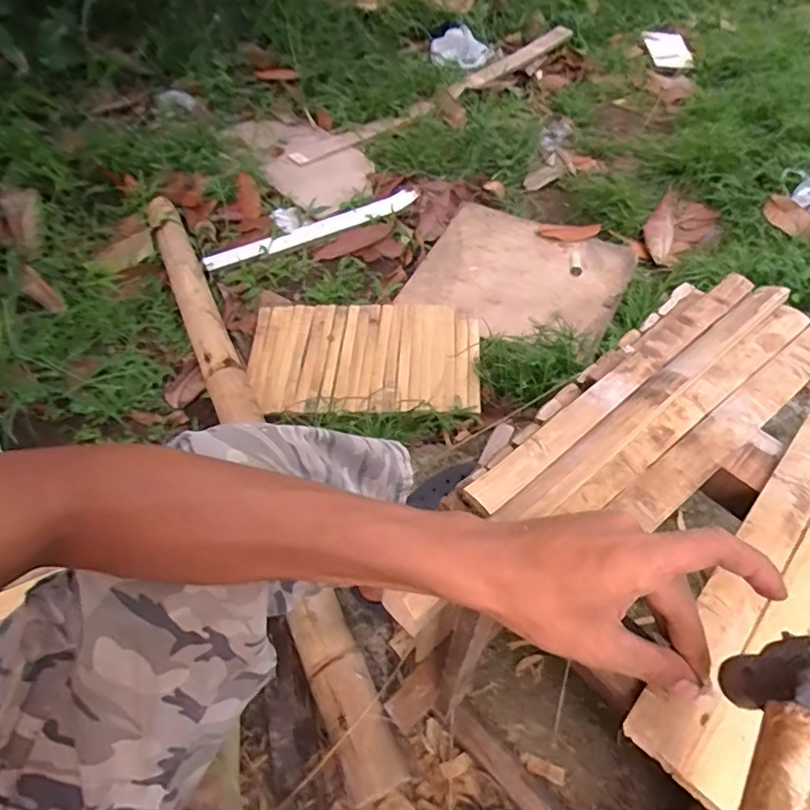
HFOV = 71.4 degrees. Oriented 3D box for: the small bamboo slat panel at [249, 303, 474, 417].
[{"bbox_3d":[-0.081,-0.099,1.126,0.444,0.034,0.293,1,55,2],"label":"small bamboo slat panel"}]

